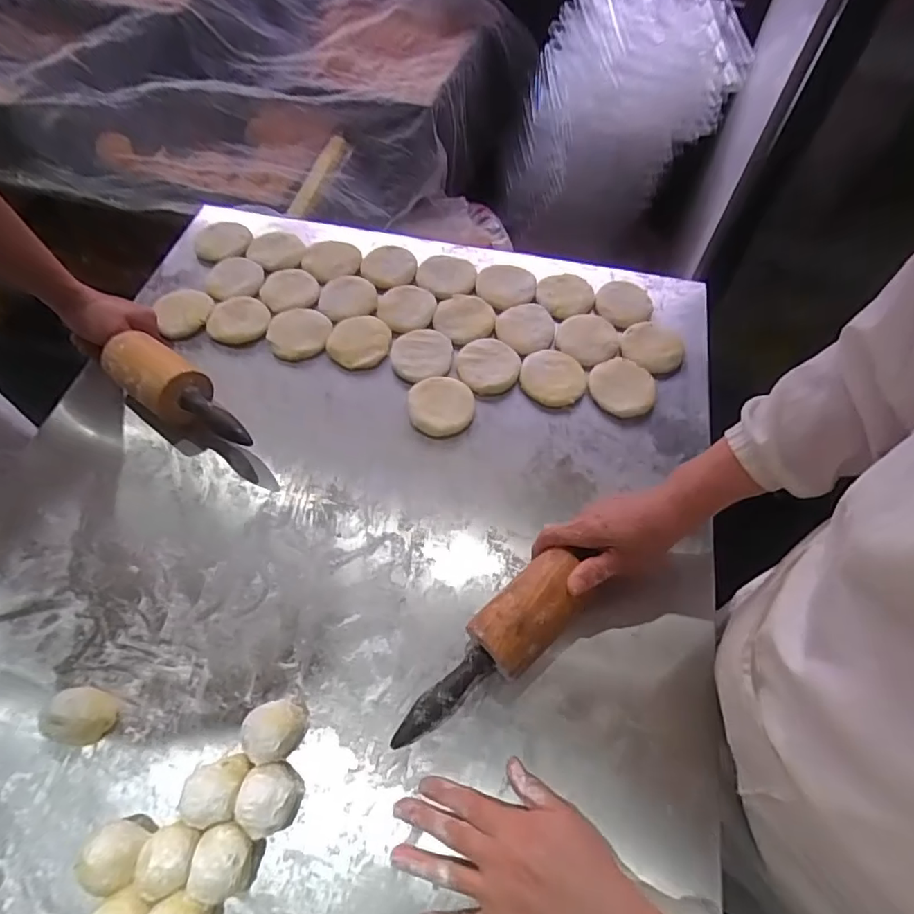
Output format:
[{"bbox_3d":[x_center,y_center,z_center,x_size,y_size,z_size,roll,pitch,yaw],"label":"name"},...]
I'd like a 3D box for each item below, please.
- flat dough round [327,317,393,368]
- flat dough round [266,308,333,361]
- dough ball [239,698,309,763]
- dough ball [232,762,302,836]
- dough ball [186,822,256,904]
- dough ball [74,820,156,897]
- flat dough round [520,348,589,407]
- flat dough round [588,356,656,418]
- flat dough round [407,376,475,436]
[{"bbox_3d":[-0.131,-0.156,0.712,0.081,0.014,0.078,0,60,0],"label":"flat dough round"},{"bbox_3d":[-0.213,-0.169,0.719,0.081,0.013,0.079,0,60,0],"label":"flat dough round"},{"bbox_3d":[-0.159,0.237,0.462,0.045,0.053,0.046,0,60,0],"label":"dough ball"},{"bbox_3d":[-0.155,0.281,0.438,0.042,0.050,0.051,-7,60,-4],"label":"dough ball"},{"bbox_3d":[-0.180,0.315,0.414,0.038,0.052,0.048,3,60,1],"label":"dough ball"},{"bbox_3d":[-0.263,0.311,0.417,0.042,0.051,0.047,-11,60,-7],"label":"dough ball"},{"bbox_3d":[0.124,-0.104,0.685,0.082,0.008,0.081,0,60,0],"label":"flat dough round"},{"bbox_3d":[0.213,-0.094,0.679,0.082,0.011,0.087,0,60,0],"label":"flat dough round"},{"bbox_3d":[-0.019,-0.066,0.662,0.079,0.011,0.084,1,60,0],"label":"flat dough round"}]

